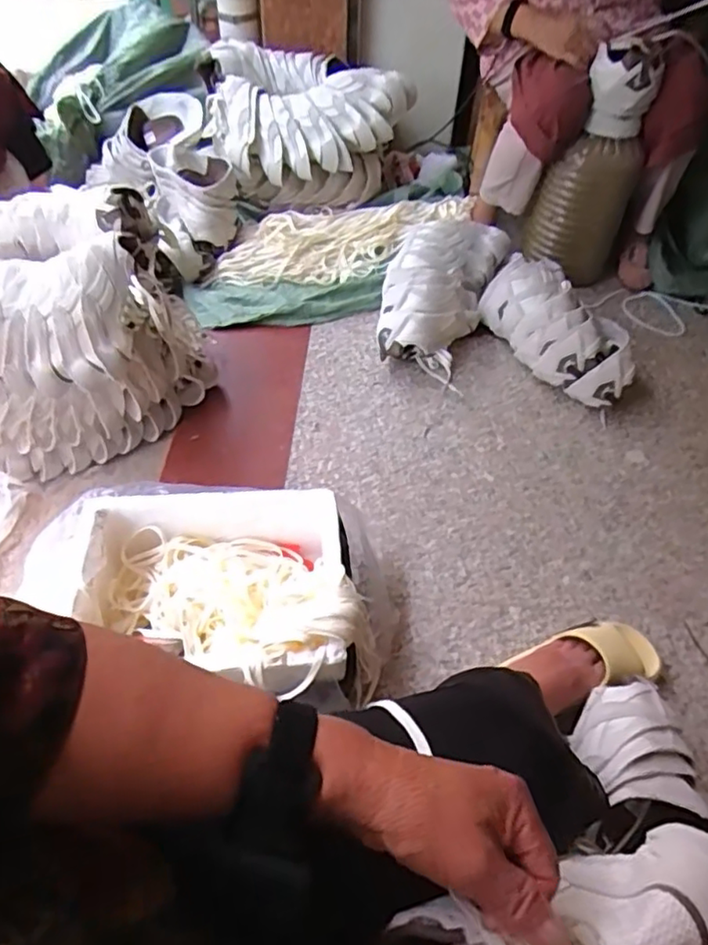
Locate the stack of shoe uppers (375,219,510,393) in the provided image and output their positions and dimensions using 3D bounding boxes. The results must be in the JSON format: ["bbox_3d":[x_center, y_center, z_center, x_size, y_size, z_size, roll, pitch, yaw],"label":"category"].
[{"bbox_3d":[0.176,-0.381,1.321,0.226,0.146,0.391,15,54,10],"label":"stack of shoe uppers"}]

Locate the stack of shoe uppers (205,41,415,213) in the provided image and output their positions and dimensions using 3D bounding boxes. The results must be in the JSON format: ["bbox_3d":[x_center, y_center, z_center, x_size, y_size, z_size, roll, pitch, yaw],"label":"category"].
[{"bbox_3d":[-0.125,-0.819,1.520,0.498,0.256,0.224,10,51,6],"label":"stack of shoe uppers"}]

